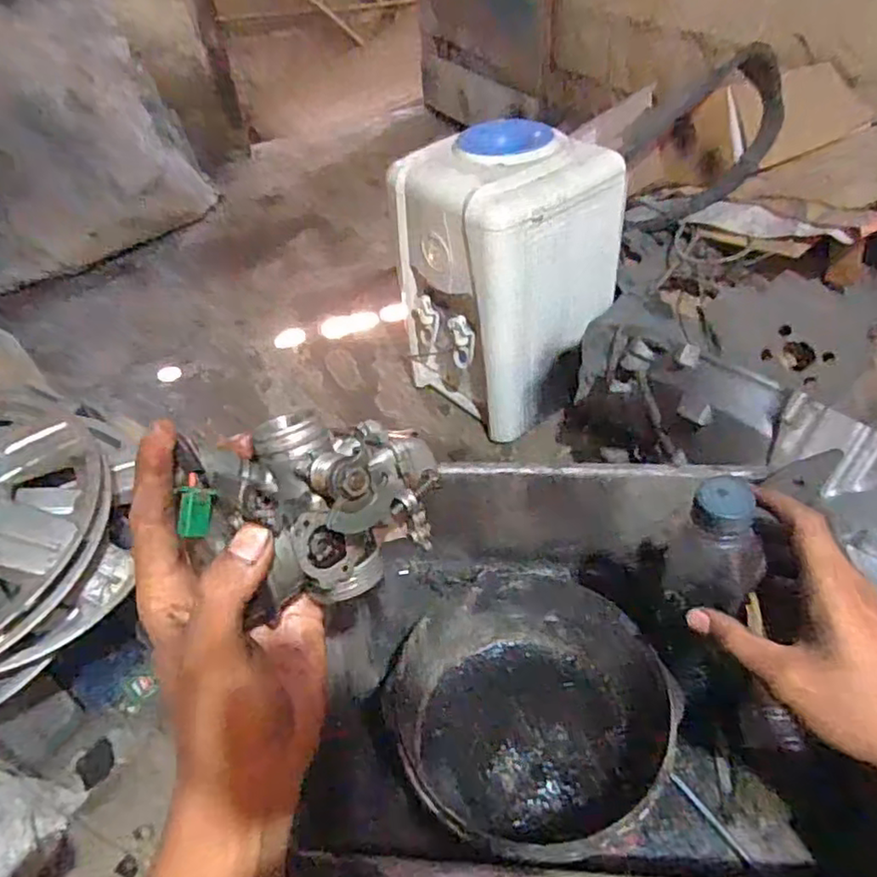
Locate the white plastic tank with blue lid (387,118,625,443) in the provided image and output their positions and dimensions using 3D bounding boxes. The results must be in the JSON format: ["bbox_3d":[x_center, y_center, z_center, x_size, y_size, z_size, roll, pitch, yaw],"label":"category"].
[{"bbox_3d":[0.128,-0.286,1.196,0.297,0.511,0.277,-31,49,-24],"label":"white plastic tank with blue lid"}]

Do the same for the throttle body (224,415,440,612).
[{"bbox_3d":[-0.046,0.028,0.296,0.091,0.074,0.065,-24,46,-18],"label":"throttle body"}]

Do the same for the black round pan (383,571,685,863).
[{"bbox_3d":[0.077,0.200,0.506,0.211,0.049,0.212,-3,44,3],"label":"black round pan"}]

